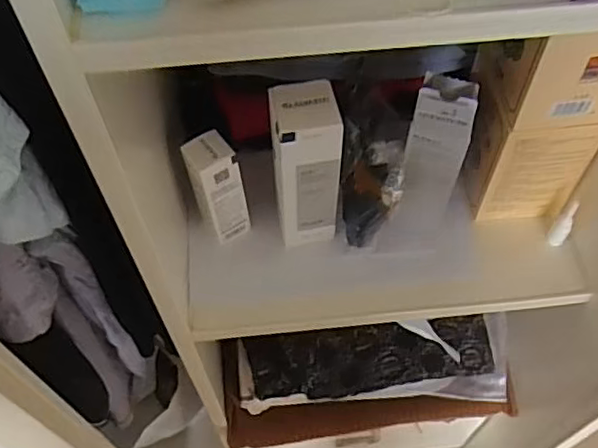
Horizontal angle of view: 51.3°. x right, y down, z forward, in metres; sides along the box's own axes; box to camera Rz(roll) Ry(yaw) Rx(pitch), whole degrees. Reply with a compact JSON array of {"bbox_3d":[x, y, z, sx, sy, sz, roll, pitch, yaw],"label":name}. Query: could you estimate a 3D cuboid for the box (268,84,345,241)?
[{"bbox_3d":[0.005,-0.050,0.581,0.060,0.178,0.051,-7,58,-4],"label":"box"}]

